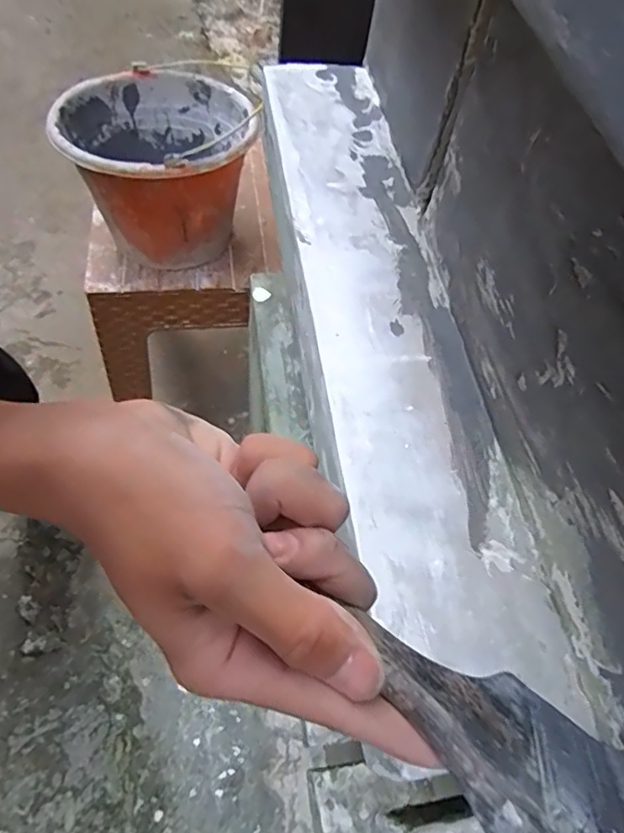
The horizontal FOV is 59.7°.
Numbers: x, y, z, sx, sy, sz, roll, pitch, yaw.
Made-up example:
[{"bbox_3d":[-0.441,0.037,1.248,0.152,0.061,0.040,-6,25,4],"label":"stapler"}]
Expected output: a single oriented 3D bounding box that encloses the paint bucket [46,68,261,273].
[{"bbox_3d":[-0.222,-0.365,0.826,0.256,0.196,0.259,3,60,-5],"label":"paint bucket"}]

